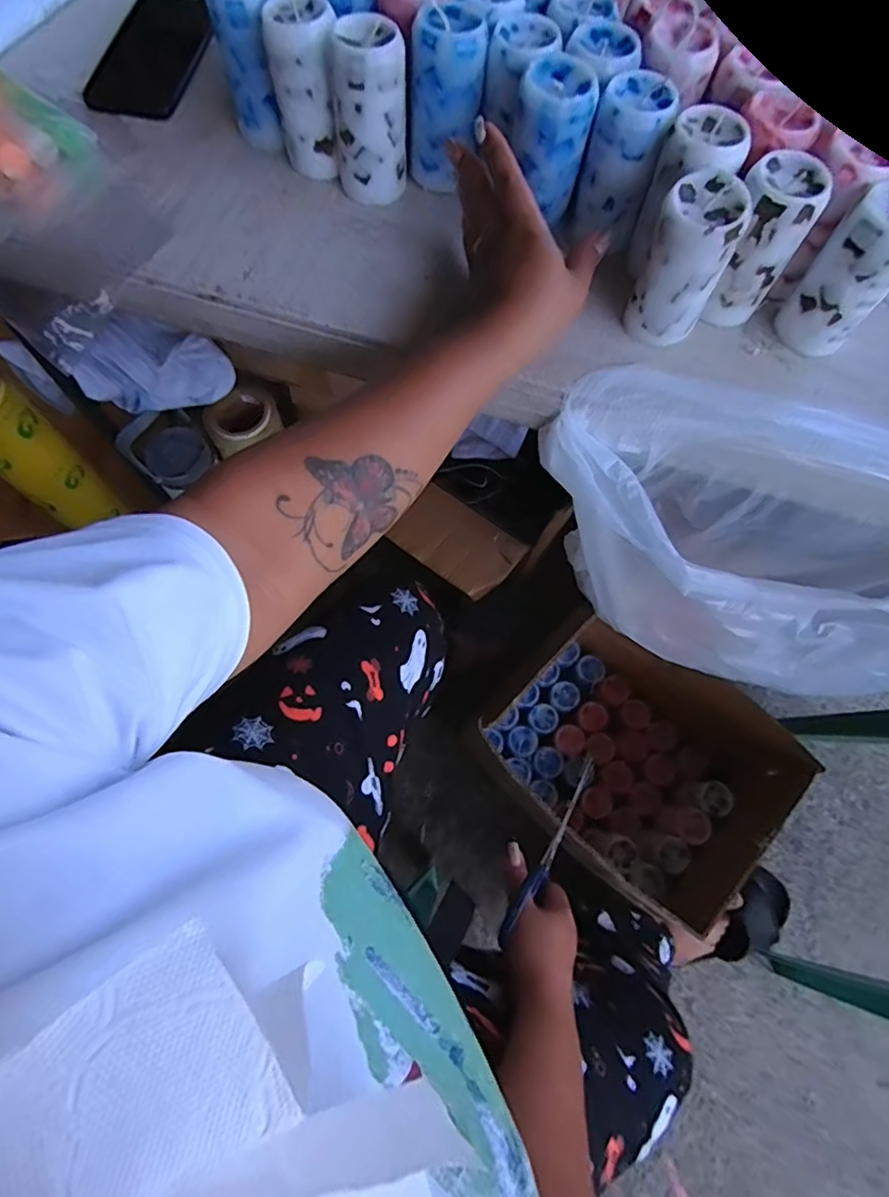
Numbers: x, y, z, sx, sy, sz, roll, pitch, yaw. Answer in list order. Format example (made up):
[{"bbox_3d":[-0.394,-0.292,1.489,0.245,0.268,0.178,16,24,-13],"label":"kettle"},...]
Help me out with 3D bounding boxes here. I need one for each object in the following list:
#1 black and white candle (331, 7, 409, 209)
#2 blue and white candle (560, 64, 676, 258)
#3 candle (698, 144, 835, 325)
[{"bbox_3d":[-0.053,-0.349,0.418,0.051,0.096,0.046,-2,70,-1],"label":"black and white candle"},{"bbox_3d":[0.122,-0.307,0.410,0.051,0.091,0.051,12,70,4],"label":"blue and white candle"},{"bbox_3d":[0.210,-0.236,0.390,0.044,0.091,0.048,4,70,1],"label":"candle"}]

